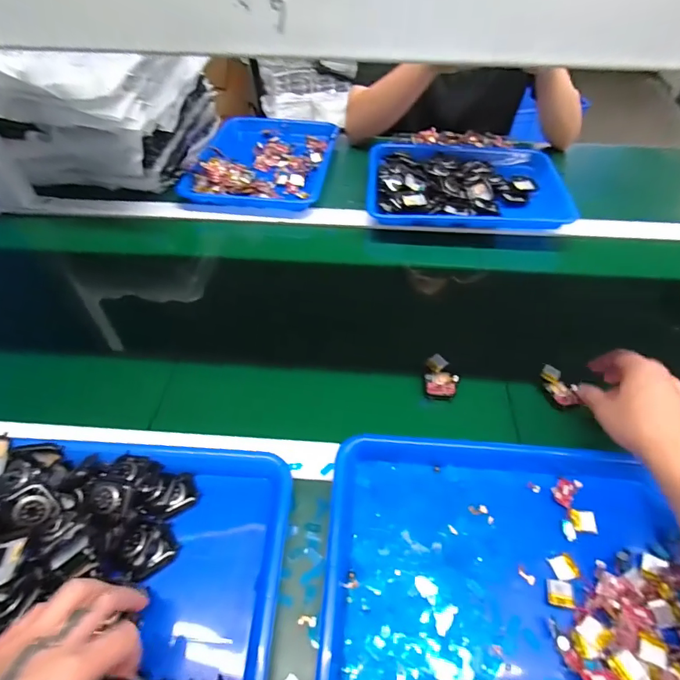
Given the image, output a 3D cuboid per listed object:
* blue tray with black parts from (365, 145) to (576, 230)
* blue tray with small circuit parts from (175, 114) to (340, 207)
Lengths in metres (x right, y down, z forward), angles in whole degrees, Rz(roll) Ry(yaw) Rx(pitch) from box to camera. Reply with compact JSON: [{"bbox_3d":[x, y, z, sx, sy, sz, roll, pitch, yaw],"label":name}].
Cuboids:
[{"bbox_3d":[0.220,-0.287,0.764,0.340,0.040,0.251,2,53,1],"label":"blue tray with black parts"},{"bbox_3d":[-0.145,-0.361,0.849,0.257,0.048,0.333,7,53,5],"label":"blue tray with small circuit parts"}]

